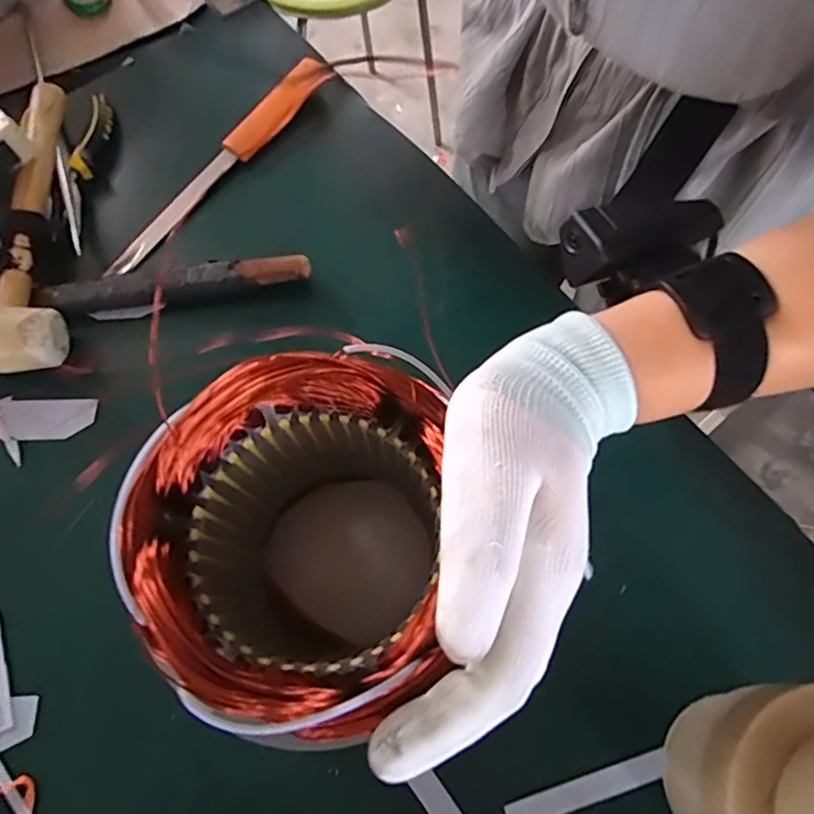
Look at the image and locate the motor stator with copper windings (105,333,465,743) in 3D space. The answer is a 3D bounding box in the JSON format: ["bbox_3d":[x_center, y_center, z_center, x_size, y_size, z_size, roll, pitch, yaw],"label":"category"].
[{"bbox_3d":[-0.044,0.064,0.290,0.127,0.169,0.131,-6,68,-4],"label":"motor stator with copper windings"}]

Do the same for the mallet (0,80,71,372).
[{"bbox_3d":[-0.306,-0.142,0.451,0.078,0.045,0.264,-11,68,-6],"label":"mallet"}]

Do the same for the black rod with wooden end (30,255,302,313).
[{"bbox_3d":[-0.175,-0.095,0.433,0.199,0.023,0.027,-8,68,-5],"label":"black rod with wooden end"}]

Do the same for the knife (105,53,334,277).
[{"bbox_3d":[-0.156,-0.206,0.477,0.026,0.026,0.256,35,71,12],"label":"knife"}]

